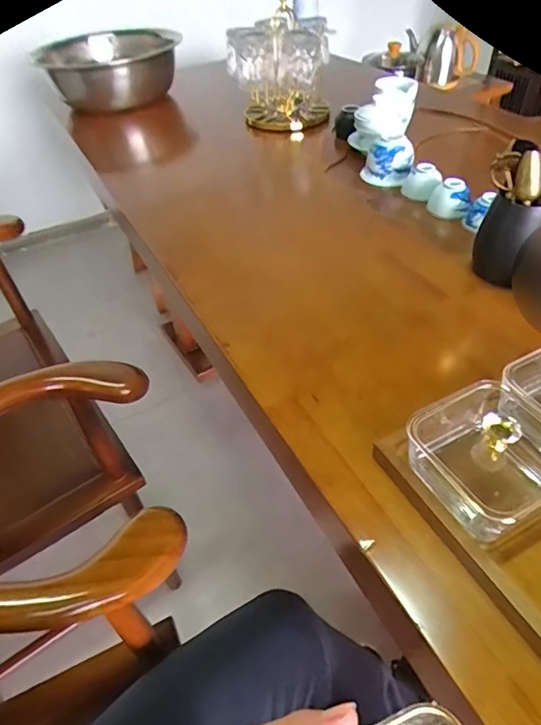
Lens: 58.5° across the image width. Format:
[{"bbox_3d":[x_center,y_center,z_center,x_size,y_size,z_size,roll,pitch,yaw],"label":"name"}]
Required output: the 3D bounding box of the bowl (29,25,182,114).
[{"bbox_3d":[-0.398,-0.747,1.225,0.337,0.134,0.339,-14,46,-9],"label":"bowl"}]

